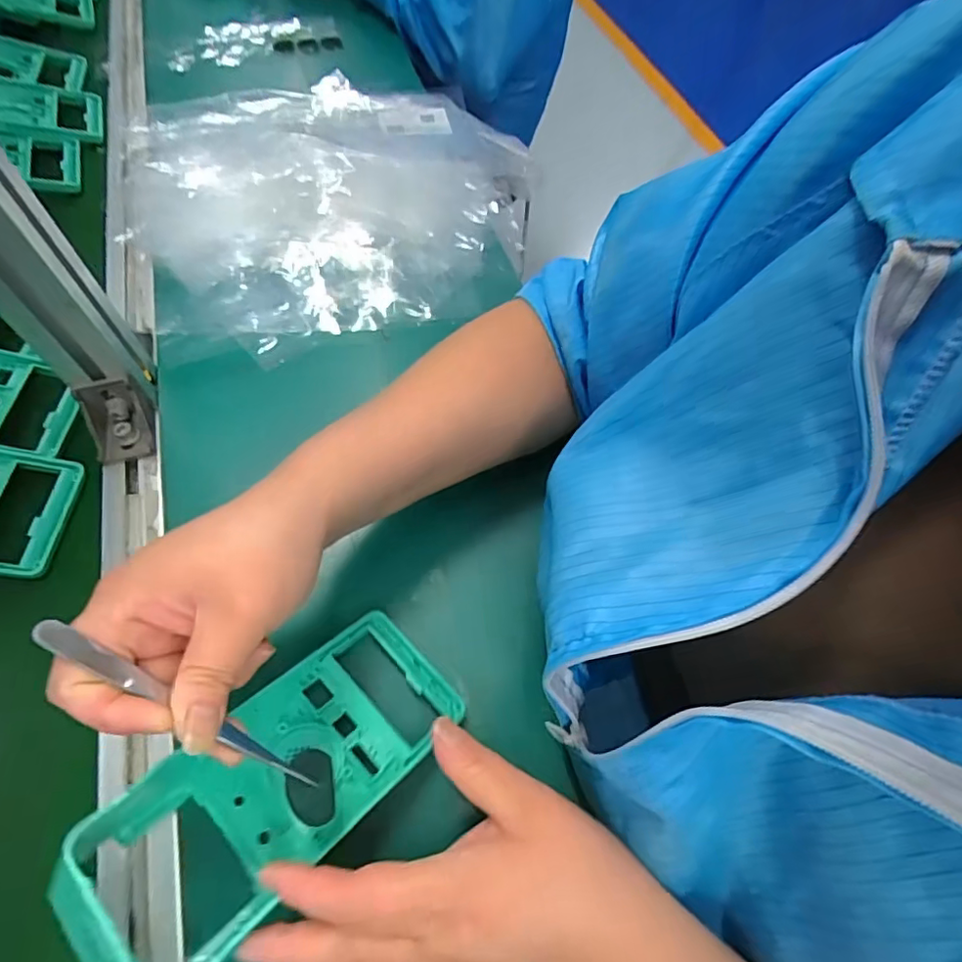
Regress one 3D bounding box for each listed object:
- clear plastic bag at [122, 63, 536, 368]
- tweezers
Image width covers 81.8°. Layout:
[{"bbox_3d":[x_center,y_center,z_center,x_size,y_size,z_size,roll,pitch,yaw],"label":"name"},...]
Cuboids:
[{"bbox_3d":[-0.142,-0.257,0.511,0.386,0.048,0.338,-3,62,-2],"label":"clear plastic bag"},{"bbox_3d":[-0.116,0.092,0.220,0.123,0.006,0.009,45,64,-22],"label":"tweezers"}]

